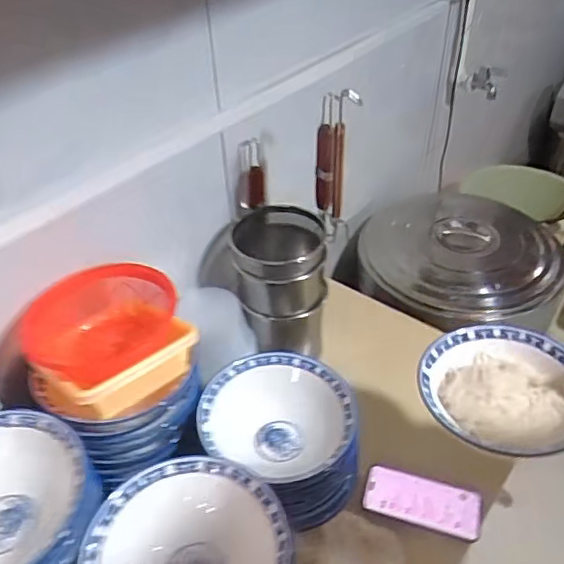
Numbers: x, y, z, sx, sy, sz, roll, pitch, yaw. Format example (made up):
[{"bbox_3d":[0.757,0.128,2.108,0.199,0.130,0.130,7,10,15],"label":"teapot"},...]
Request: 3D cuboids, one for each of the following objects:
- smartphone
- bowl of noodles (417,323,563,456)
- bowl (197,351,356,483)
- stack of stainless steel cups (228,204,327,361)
[{"bbox_3d":[0.206,0.322,0.842,0.165,0.012,0.088,9,43,14],"label":"smartphone"},{"bbox_3d":[0.271,0.128,0.694,0.195,0.040,0.192,-2,41,1],"label":"bowl of noodles"},{"bbox_3d":[0.004,0.179,0.756,0.192,0.063,0.175,-2,41,1],"label":"bowl"},{"bbox_3d":[-0.003,-0.001,1.009,0.155,0.215,0.177,-4,41,-1],"label":"stack of stainless steel cups"}]

